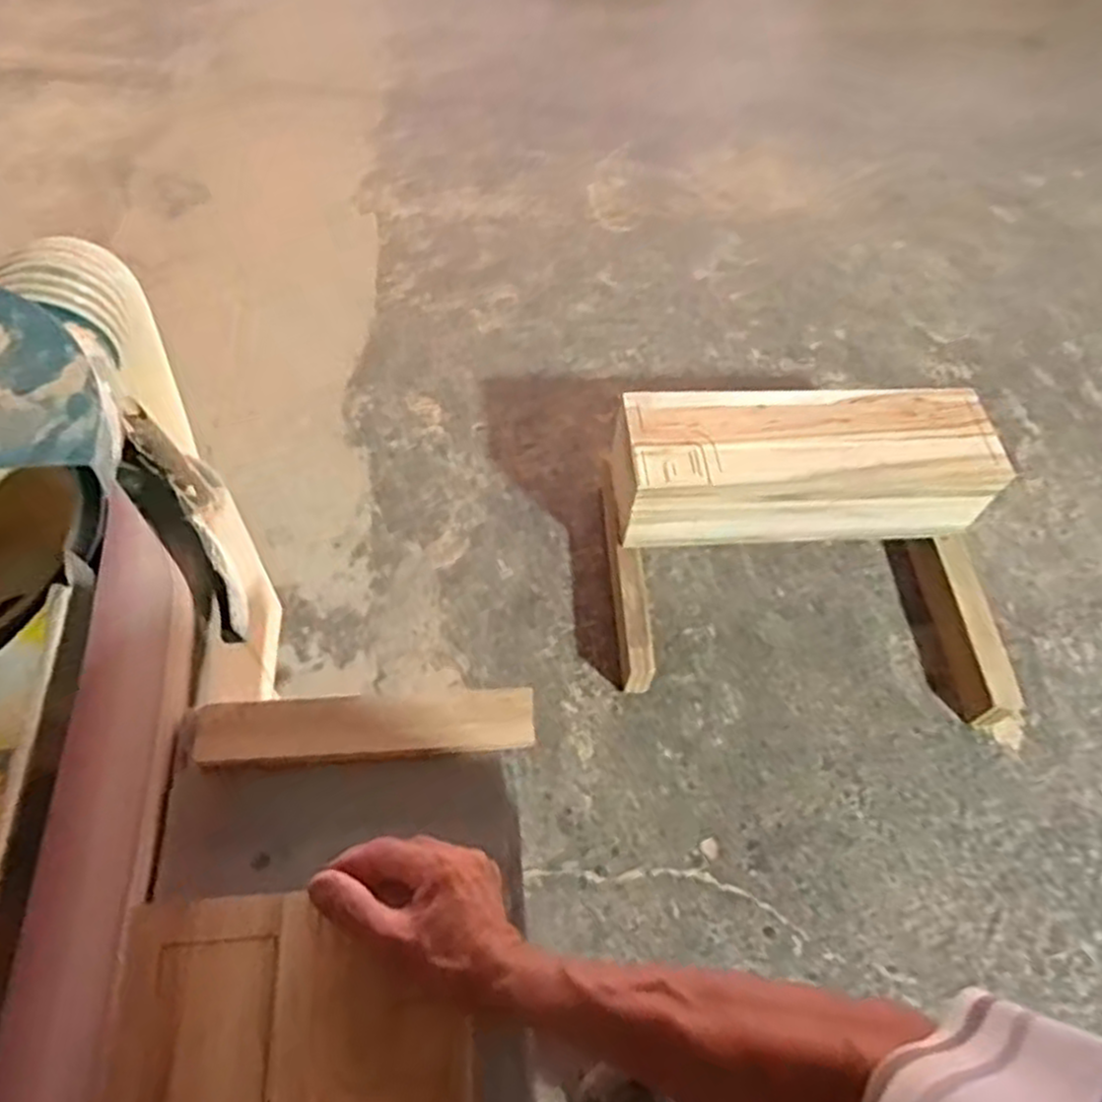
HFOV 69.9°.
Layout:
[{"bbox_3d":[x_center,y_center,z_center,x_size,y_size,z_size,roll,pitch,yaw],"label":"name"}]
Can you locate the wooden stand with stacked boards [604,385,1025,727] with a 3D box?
[{"bbox_3d":[0.517,-0.029,1.532,0.793,0.382,0.572,4,58,-2],"label":"wooden stand with stacked boards"}]

